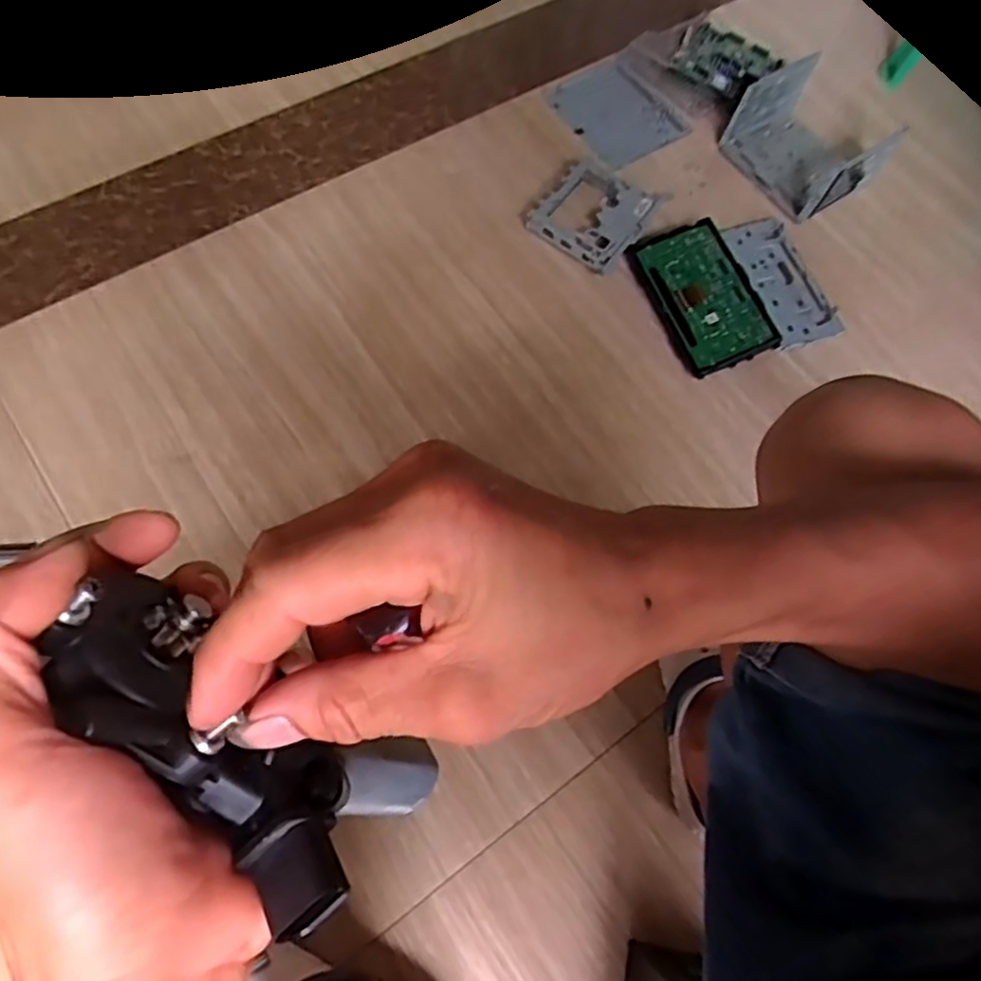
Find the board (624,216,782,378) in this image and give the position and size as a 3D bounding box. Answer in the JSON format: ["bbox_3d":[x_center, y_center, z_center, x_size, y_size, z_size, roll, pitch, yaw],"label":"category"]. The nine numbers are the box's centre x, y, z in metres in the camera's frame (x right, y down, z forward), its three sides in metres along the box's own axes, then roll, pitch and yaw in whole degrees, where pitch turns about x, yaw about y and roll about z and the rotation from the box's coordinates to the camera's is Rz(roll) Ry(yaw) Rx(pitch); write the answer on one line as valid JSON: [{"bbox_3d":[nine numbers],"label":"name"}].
[{"bbox_3d":[0.267,-0.243,0.856,0.117,0.022,0.196,-27,76,6],"label":"board"}]

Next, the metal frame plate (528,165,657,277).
[{"bbox_3d":[0.136,-0.358,0.892,0.126,0.025,0.138,40,74,11],"label":"metal frame plate"}]

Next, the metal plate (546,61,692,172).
[{"bbox_3d":[0.176,-0.531,0.965,0.145,0.012,0.170,-33,74,-18],"label":"metal plate"}]

